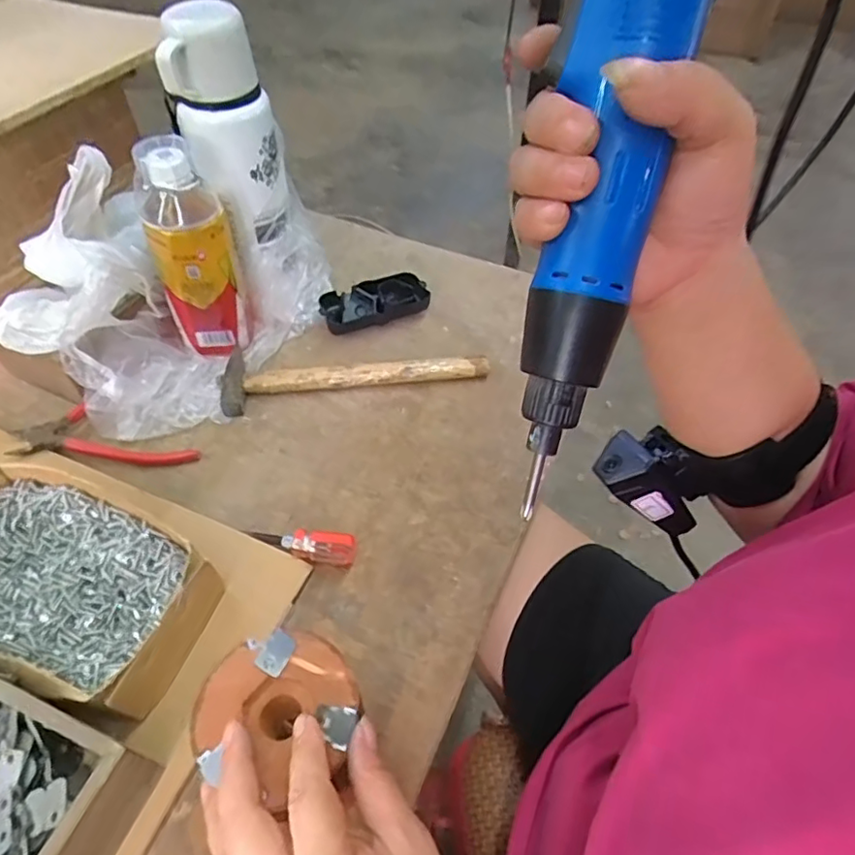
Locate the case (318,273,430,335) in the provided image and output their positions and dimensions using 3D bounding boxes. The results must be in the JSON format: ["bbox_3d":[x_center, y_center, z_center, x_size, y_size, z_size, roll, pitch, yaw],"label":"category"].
[{"bbox_3d":[-0.054,-0.127,0.594,0.109,0.029,0.051,-16,53,-15],"label":"case"}]

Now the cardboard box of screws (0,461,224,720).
[{"bbox_3d":[-0.230,0.104,0.376,0.193,0.059,0.112,19,52,14],"label":"cardboard box of screws"}]

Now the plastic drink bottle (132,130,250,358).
[{"bbox_3d":[-0.200,-0.145,0.502,0.070,0.183,0.055,-20,55,-18],"label":"plastic drink bottle"}]

